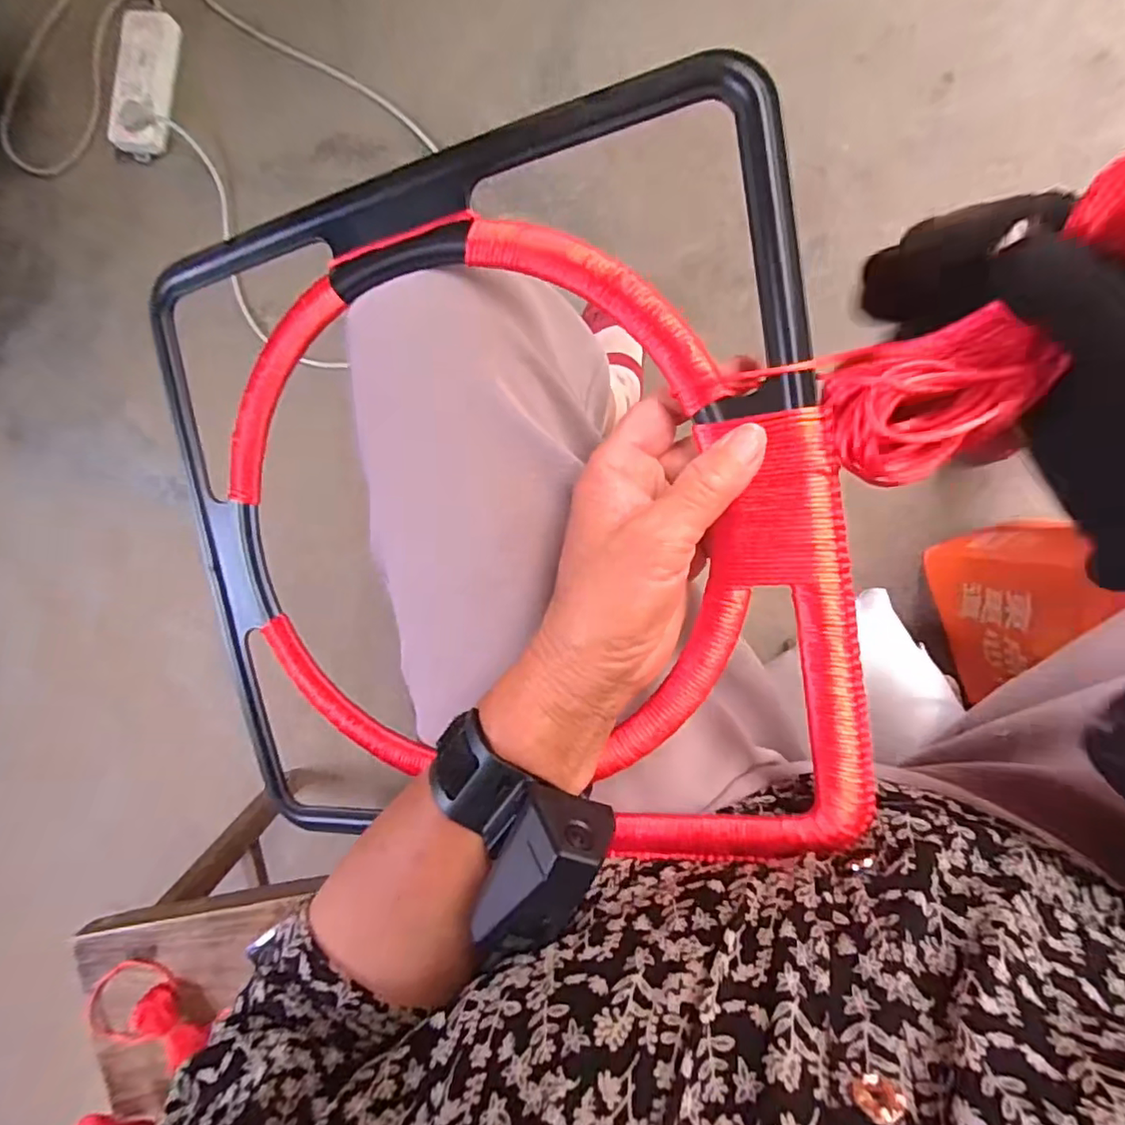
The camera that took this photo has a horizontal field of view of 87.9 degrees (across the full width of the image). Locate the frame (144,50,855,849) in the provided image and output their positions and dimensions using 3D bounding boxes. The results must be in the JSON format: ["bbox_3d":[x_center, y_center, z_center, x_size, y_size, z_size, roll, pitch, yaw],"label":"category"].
[{"bbox_3d":[-0.045,-0.014,0.285,0.330,0.013,0.326,-7,98,20],"label":"frame"}]

